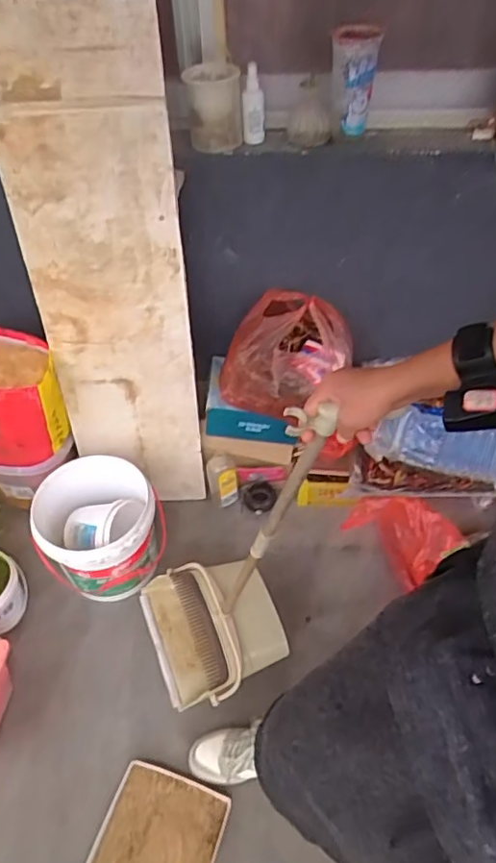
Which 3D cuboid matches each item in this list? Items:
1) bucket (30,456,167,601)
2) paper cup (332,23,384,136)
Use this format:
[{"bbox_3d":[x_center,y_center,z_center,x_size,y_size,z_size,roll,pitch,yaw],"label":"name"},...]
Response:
[{"bbox_3d":[-0.333,0.234,1.364,0.262,0.259,0.234,-17,50,-11],"label":"bucket"},{"bbox_3d":[0.190,-0.629,1.056,0.079,0.156,0.073,4,47,7],"label":"paper cup"}]

